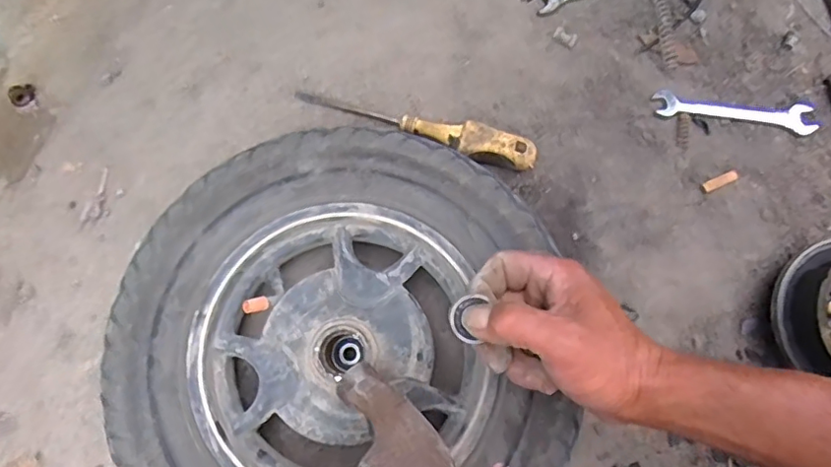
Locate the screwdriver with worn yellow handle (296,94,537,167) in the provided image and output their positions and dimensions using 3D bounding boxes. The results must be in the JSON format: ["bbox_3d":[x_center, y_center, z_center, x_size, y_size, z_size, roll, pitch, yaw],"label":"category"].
[{"bbox_3d":[-0.002,-0.091,0.499,0.214,0.033,0.028,15,78,2],"label":"screwdriver with worn yellow handle"}]

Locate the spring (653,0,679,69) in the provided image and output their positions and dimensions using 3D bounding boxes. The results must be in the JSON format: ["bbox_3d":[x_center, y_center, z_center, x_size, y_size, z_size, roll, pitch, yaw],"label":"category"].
[{"bbox_3d":[0.228,-0.194,0.527,0.014,0.013,0.088,-4,78,-2],"label":"spring"}]

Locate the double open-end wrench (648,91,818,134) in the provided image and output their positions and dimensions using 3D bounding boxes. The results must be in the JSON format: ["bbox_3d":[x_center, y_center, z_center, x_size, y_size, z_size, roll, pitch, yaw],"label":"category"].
[{"bbox_3d":[0.285,-0.109,0.511,0.139,0.007,0.026,5,78,0],"label":"double open-end wrench"}]

